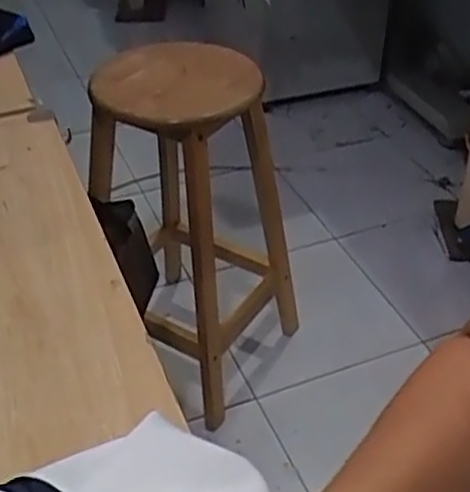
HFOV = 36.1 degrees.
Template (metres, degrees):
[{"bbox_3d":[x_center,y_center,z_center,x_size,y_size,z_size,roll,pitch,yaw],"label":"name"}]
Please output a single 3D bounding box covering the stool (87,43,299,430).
[{"bbox_3d":[-0.085,-0.036,1.430,0.324,0.669,0.344,23,44,26],"label":"stool"}]

